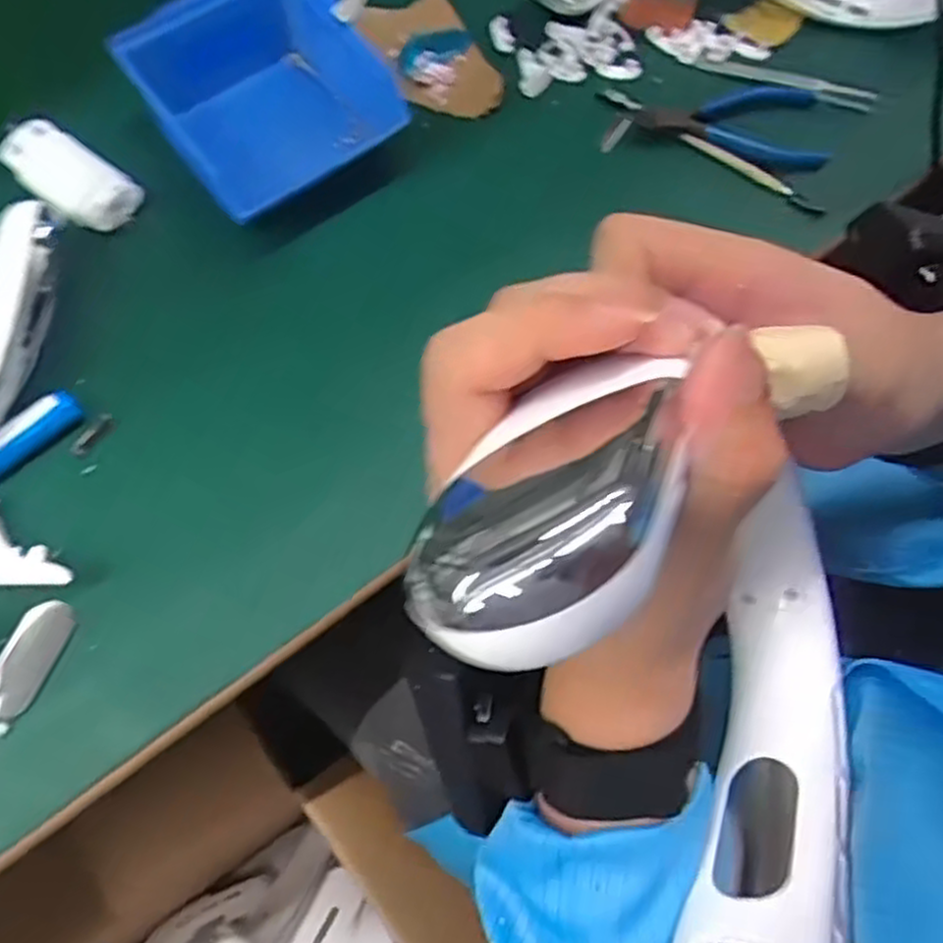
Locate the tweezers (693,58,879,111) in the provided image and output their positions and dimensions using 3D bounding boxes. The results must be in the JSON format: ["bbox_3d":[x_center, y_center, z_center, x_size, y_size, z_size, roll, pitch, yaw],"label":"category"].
[{"bbox_3d":[0.189,-0.234,0.465,0.110,0.004,0.014,14,71,5],"label":"tweezers"}]

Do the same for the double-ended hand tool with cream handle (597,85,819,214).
[{"bbox_3d":[0.140,-0.189,0.455,0.145,0.010,0.010,32,73,10],"label":"double-ended hand tool with cream handle"}]

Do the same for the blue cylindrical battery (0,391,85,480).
[{"bbox_3d":[-0.232,-0.016,0.400,0.014,0.014,0.067,43,75,14],"label":"blue cylindrical battery"}]

